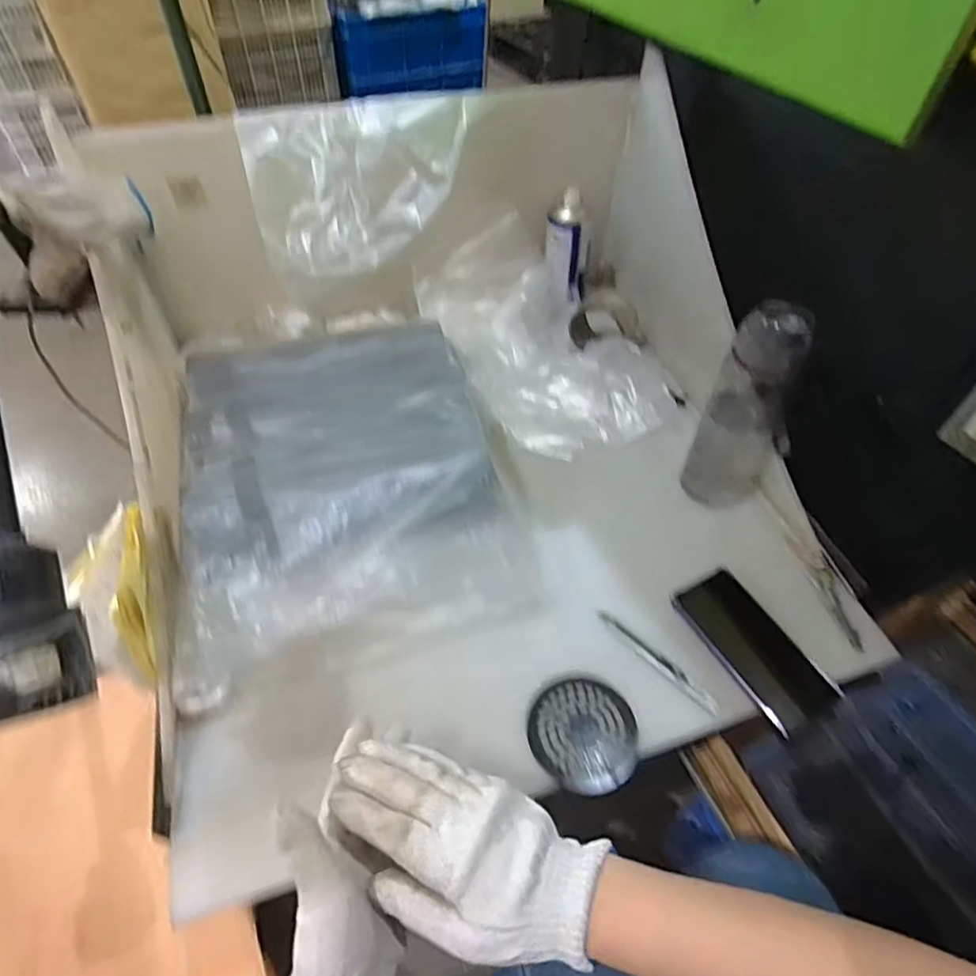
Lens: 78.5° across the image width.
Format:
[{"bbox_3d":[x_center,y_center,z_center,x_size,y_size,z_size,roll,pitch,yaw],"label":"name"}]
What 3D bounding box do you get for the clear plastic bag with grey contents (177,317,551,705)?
[{"bbox_3d":[-0.139,-0.010,0.647,0.342,0.108,0.414,-9,51,-9],"label":"clear plastic bag with grey contents"}]

